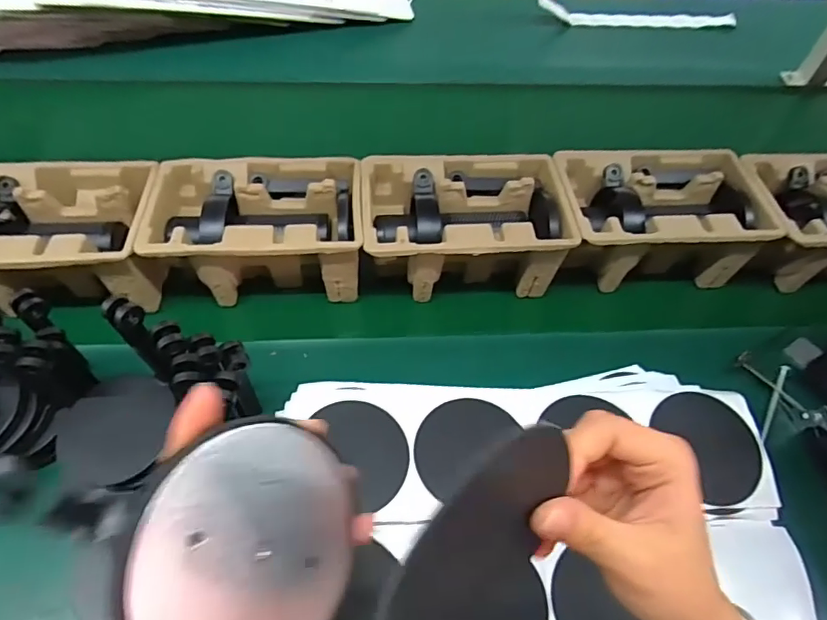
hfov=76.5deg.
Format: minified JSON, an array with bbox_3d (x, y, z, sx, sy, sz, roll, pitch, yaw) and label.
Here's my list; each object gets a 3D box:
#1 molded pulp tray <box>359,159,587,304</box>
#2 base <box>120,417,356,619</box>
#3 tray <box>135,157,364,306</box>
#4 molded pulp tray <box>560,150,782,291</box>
[{"bbox_3d":[0.053,-0.097,0.607,0.220,0.098,0.140,-3,57,-7],"label":"molded pulp tray"},{"bbox_3d":[-0.060,0.092,0.207,0.005,0.099,0.094,-11,31,37],"label":"base"},{"bbox_3d":[-0.174,-0.089,0.590,0.231,0.095,0.140,-3,57,-7],"label":"tray"},{"bbox_3d":[0.278,-0.108,0.623,0.218,0.096,0.143,0,57,-5],"label":"molded pulp tray"}]

